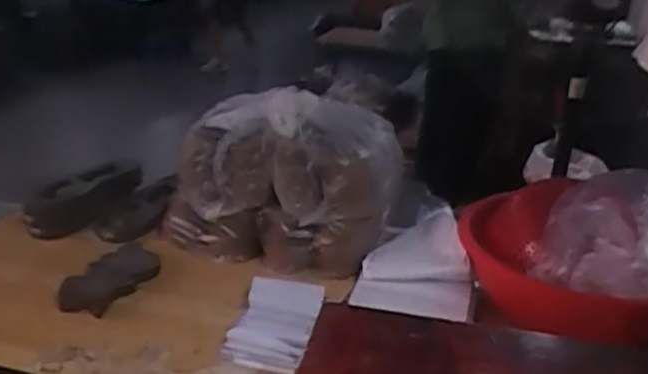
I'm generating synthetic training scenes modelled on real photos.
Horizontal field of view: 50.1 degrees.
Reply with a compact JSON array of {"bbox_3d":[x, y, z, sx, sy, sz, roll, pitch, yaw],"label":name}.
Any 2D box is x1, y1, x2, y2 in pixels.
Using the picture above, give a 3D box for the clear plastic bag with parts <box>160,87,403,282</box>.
[{"bbox_3d":[-0.072,-0.010,1.296,0.388,0.295,0.232,11,23,15],"label":"clear plastic bag with parts"}]

